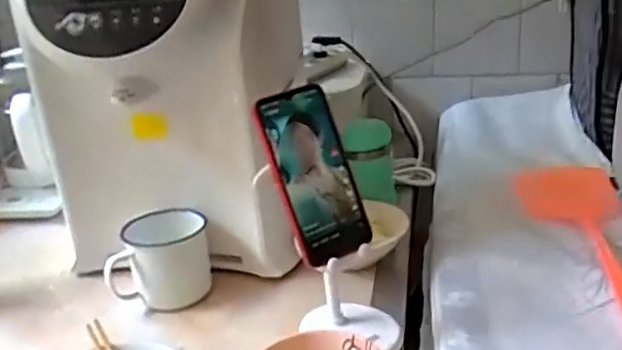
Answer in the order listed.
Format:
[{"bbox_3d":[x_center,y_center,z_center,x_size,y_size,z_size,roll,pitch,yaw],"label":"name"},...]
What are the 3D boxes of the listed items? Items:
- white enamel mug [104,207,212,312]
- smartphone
[{"bbox_3d":[-0.174,0.098,0.727,0.105,0.095,0.073,-2,19,7],"label":"white enamel mug"},{"bbox_3d":[0.003,-0.001,0.578,0.072,0.157,0.010,-23,8,-25],"label":"smartphone"}]

